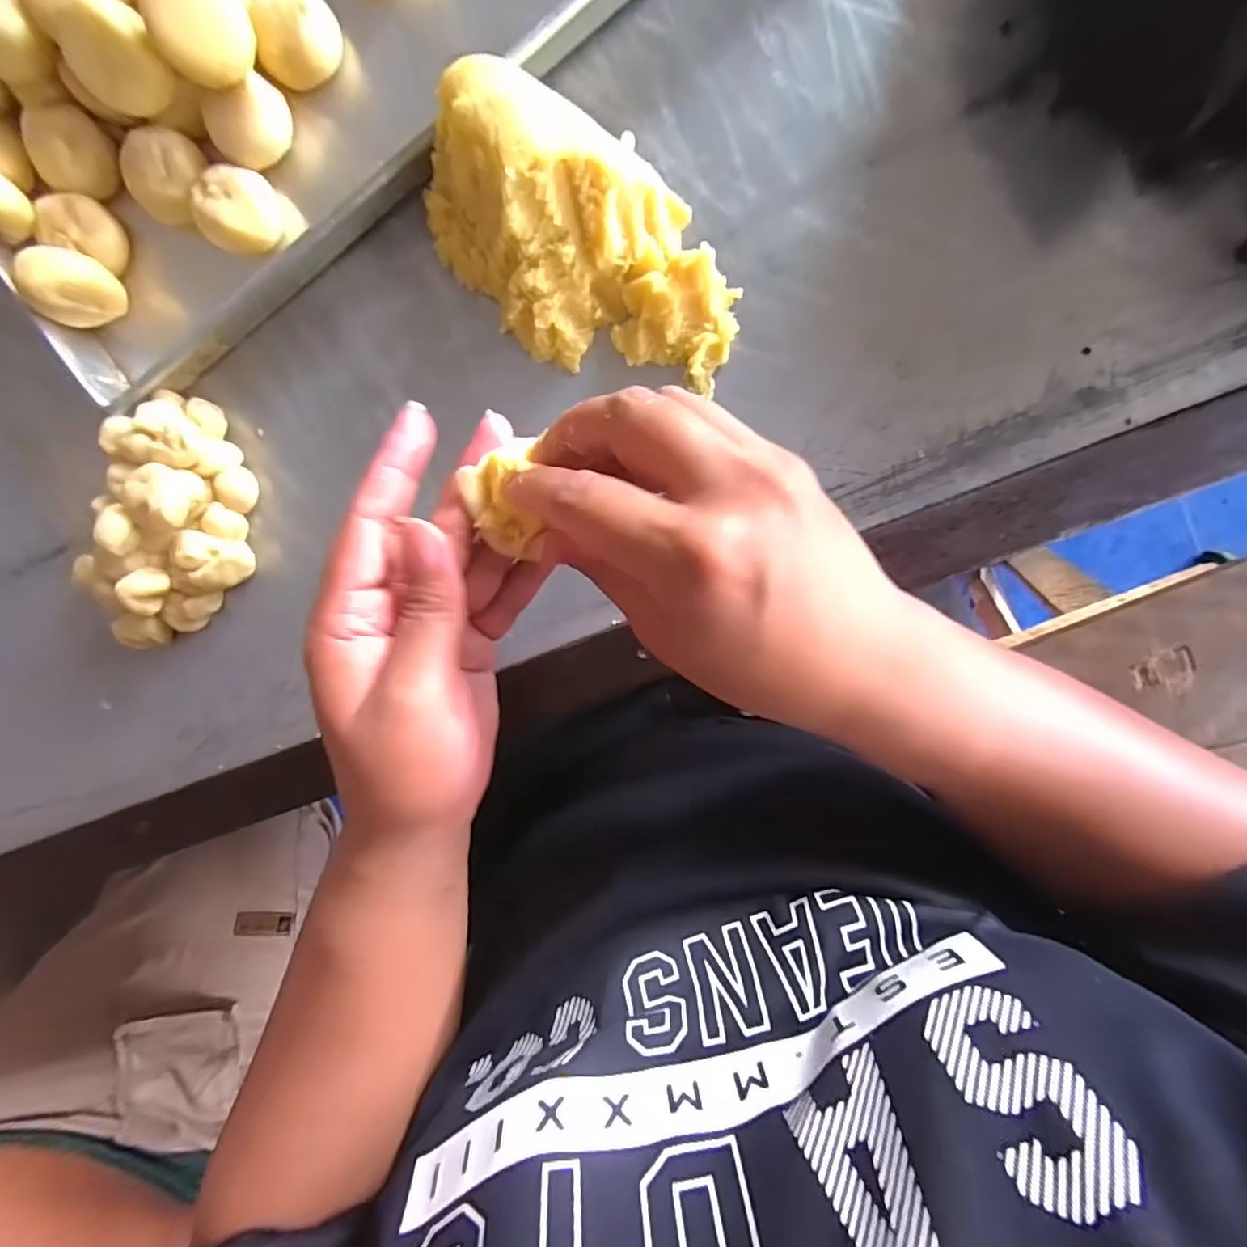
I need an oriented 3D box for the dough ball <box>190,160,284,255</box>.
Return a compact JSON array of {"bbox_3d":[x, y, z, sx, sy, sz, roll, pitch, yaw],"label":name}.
[{"bbox_3d":[-0.191,-0.205,0.281,0.030,0.030,0.038,32,99,1],"label":"dough ball"}]

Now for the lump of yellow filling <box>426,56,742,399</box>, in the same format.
[{"bbox_3d":[-0.021,-0.169,0.246,0.150,0.066,0.083,22,99,3],"label":"lump of yellow filling"}]

